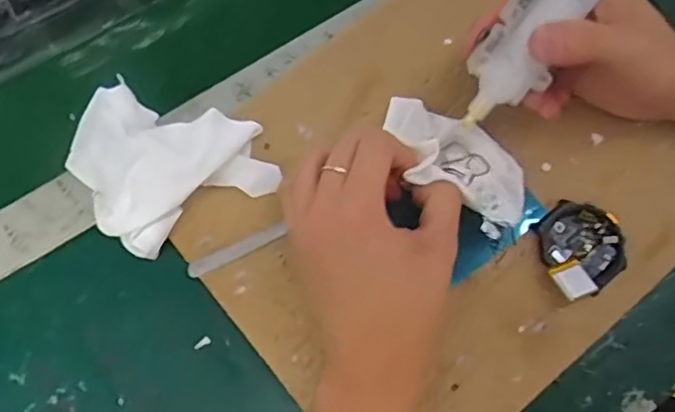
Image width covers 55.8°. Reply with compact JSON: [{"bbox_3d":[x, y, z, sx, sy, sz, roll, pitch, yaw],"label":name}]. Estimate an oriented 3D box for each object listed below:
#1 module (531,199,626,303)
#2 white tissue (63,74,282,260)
[{"bbox_3d":[0.144,0.024,0.381,0.053,0.015,0.052,-31,76,-10],"label":"module"},{"bbox_3d":[-0.102,-0.032,0.379,0.107,0.044,0.088,-29,76,-9],"label":"white tissue"}]

